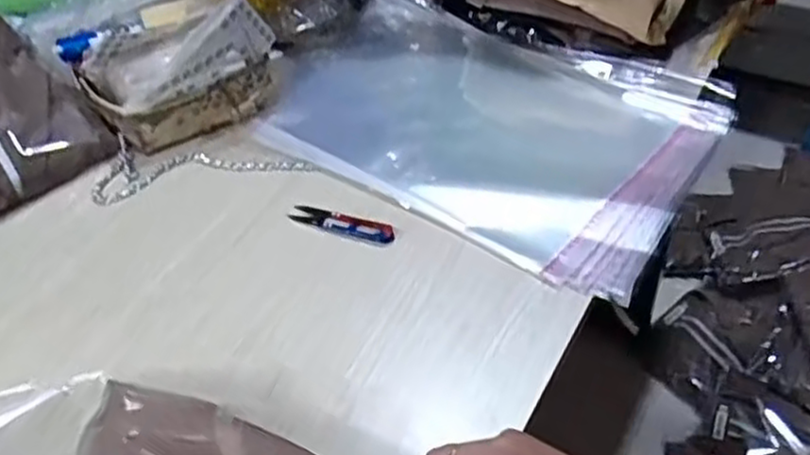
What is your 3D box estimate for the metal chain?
[{"bbox_3d":[-0.206,-0.071,0.758,0.220,0.012,0.089,-9,45,-3],"label":"metal chain"}]

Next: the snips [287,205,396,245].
[{"bbox_3d":[-0.057,-0.004,0.683,0.102,0.010,0.021,17,49,20],"label":"snips"}]

